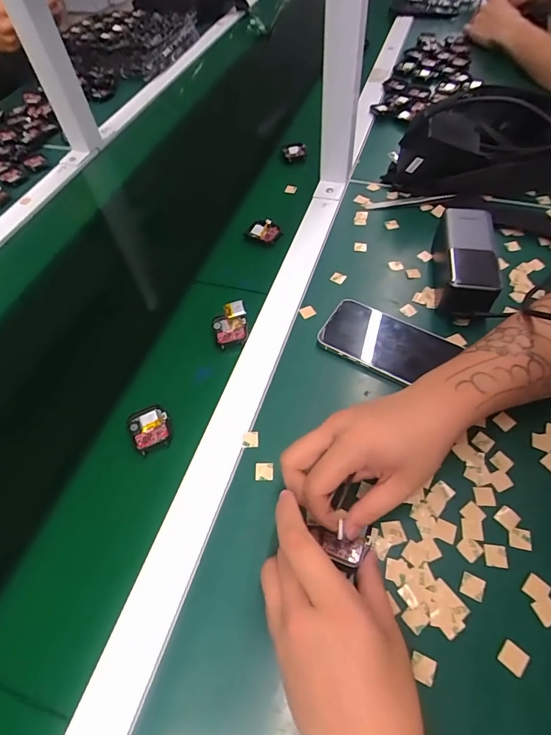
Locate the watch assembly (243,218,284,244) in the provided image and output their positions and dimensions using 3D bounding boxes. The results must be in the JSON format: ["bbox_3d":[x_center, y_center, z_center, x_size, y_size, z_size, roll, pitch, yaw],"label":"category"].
[{"bbox_3d":[-0.017,-0.186,0.544,0.050,0.013,0.038,25,61,20],"label":"watch assembly"}]

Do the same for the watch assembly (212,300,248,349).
[{"bbox_3d":[-0.050,-0.050,0.446,0.039,0.012,0.049,-15,56,-5],"label":"watch assembly"}]

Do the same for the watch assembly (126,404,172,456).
[{"bbox_3d":[-0.120,0.058,0.383,0.038,0.005,0.045,-26,57,-12],"label":"watch assembly"}]

